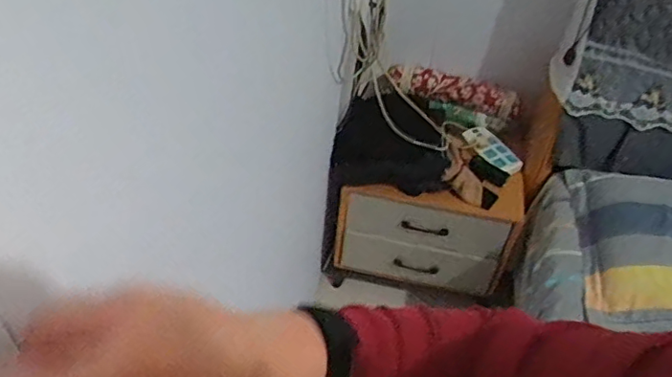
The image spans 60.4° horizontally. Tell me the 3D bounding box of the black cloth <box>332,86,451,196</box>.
[{"bbox_3d":[0.145,-0.116,1.475,0.290,0.225,0.164,12,45,6],"label":"black cloth"}]

